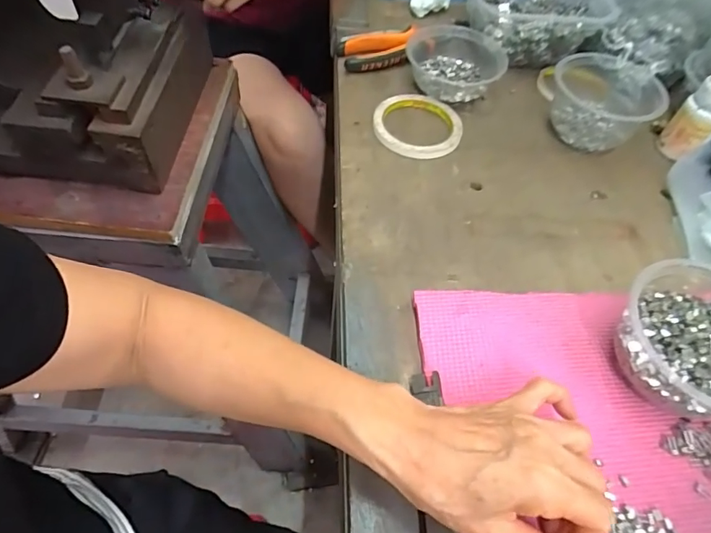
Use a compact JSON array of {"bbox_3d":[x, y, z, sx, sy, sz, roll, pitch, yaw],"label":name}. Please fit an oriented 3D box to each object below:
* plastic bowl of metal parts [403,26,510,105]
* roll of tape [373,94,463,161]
[{"bbox_3d":[0.122,-0.244,0.567,0.114,0.044,0.109,1,55,-2],"label":"plastic bowl of metal parts"},{"bbox_3d":[0.069,-0.157,0.519,0.096,0.014,0.100,1,55,-2],"label":"roll of tape"}]

